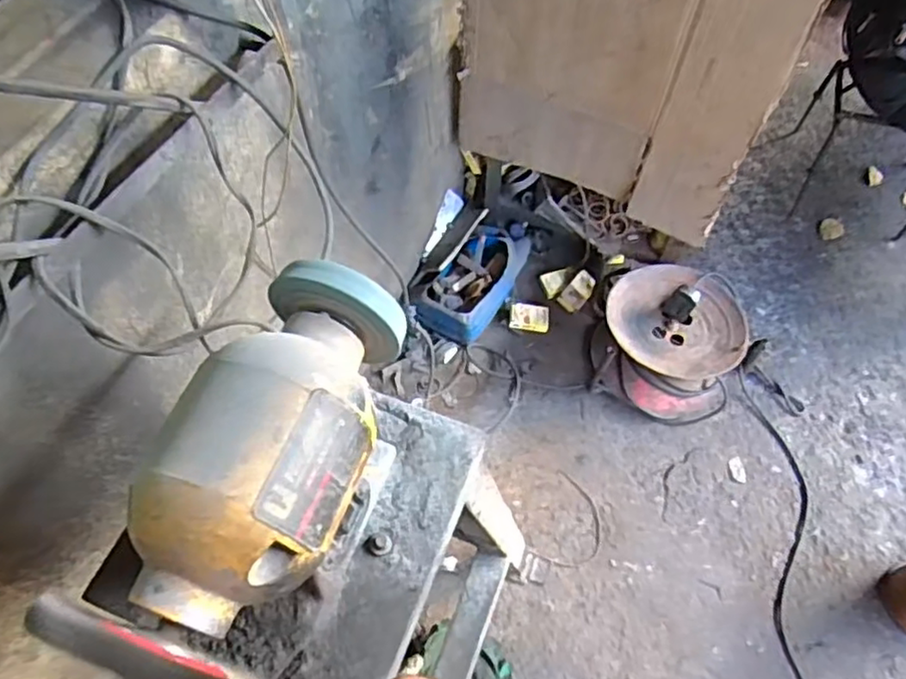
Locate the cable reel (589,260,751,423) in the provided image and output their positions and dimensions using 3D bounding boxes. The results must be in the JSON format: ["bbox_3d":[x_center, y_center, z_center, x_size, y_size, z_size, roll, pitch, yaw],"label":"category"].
[{"bbox_3d":[0.464,0.005,1.448,0.308,0.217,0.290,2,59,3],"label":"cable reel"}]

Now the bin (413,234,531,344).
[{"bbox_3d":[0.049,-0.141,1.586,0.163,0.095,0.312,26,63,17],"label":"bin"}]

